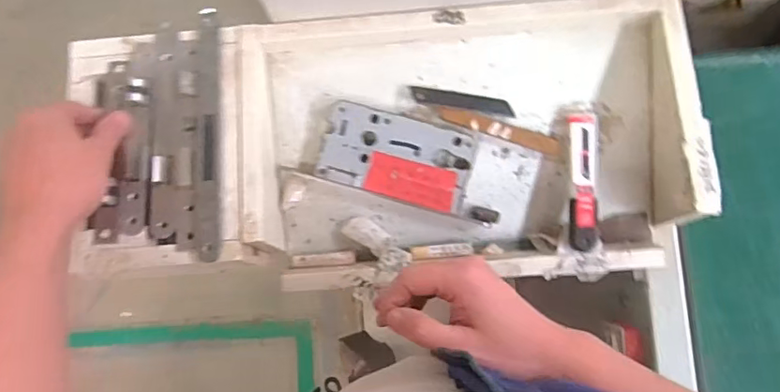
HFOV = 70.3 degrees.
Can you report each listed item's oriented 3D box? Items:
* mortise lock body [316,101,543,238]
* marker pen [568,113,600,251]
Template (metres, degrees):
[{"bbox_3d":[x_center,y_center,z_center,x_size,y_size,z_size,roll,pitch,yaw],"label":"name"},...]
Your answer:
[{"bbox_3d":[0.040,-0.028,0.524,0.204,0.028,0.079,15,83,-7],"label":"mortise lock body"},{"bbox_3d":[0.181,-0.014,0.518,0.026,0.020,0.126,-1,81,4],"label":"marker pen"}]

